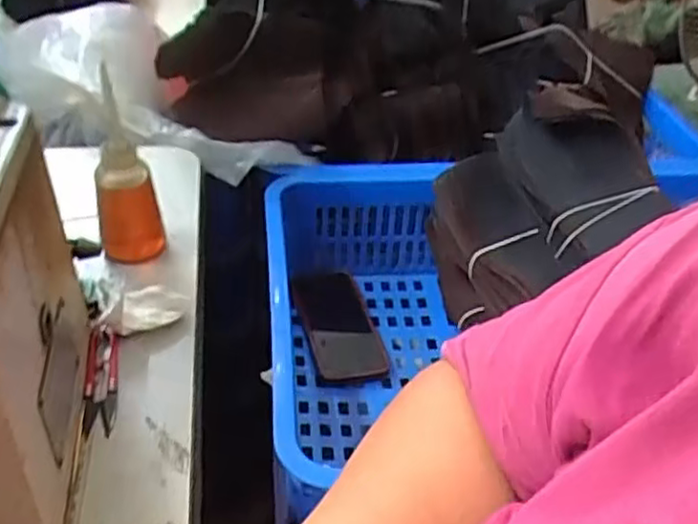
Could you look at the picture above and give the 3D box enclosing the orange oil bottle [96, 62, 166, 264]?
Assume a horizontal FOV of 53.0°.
[{"bbox_3d":[-0.191,-0.072,0.586,0.039,0.154,0.039,15,39,13],"label":"orange oil bottle"}]

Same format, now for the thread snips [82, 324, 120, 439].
[{"bbox_3d":[-0.180,0.082,0.511,0.022,0.012,0.094,-5,39,-11],"label":"thread snips"}]

